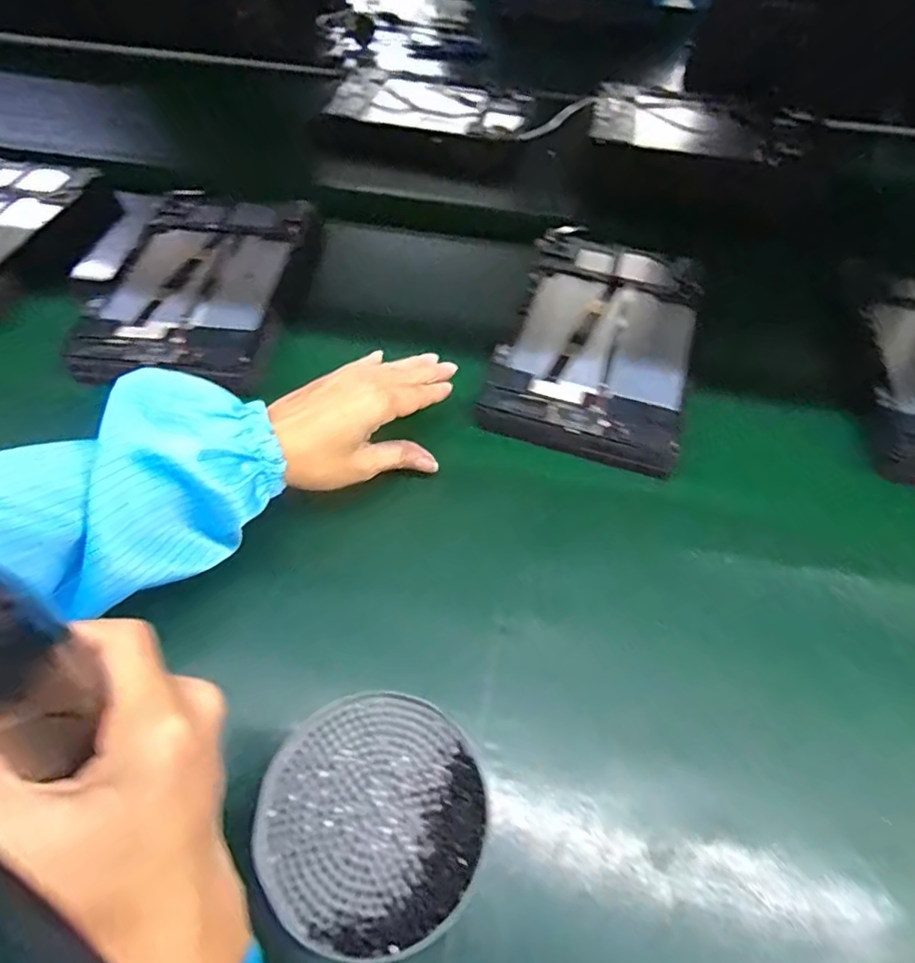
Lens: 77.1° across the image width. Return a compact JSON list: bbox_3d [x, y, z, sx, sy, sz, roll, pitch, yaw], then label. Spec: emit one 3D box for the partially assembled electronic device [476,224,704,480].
[{"bbox_3d":[0.121,-0.118,0.488,0.158,0.041,0.261,15,56,8],"label":"partially assembled electronic device"}]

